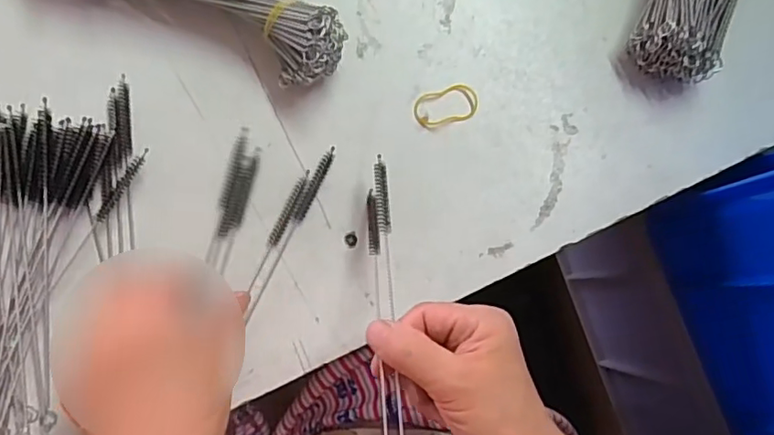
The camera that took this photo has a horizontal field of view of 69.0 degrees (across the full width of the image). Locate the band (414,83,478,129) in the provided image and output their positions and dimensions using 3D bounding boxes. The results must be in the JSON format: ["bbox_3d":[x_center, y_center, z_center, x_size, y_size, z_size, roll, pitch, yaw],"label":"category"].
[{"bbox_3d":[0.041,-0.077,0.386,0.044,0.004,0.026,-15,86,-6],"label":"band"}]

